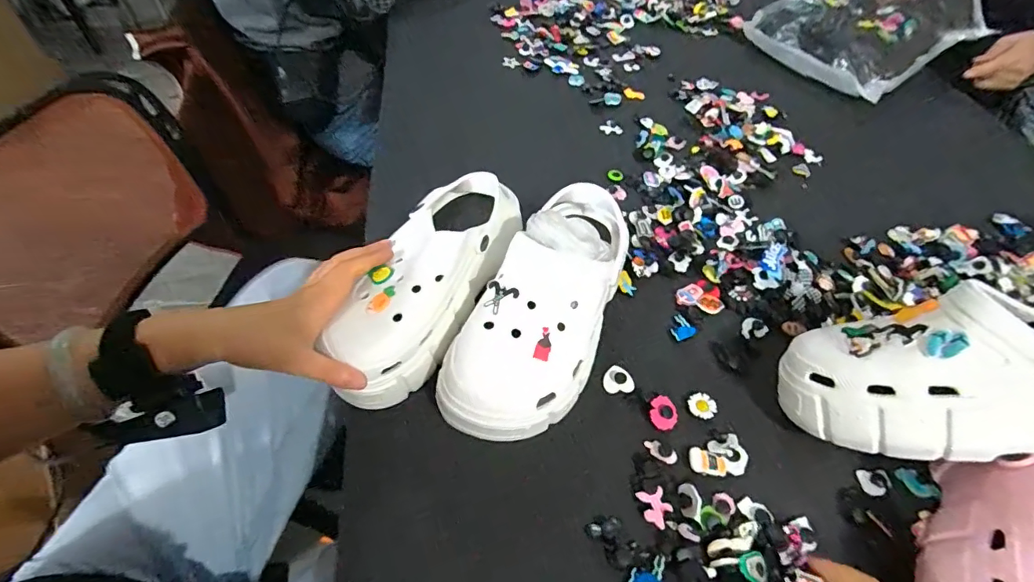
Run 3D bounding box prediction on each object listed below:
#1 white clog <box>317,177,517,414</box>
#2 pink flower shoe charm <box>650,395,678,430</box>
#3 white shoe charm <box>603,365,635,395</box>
[{"bbox_3d":[-0.079,-0.017,0.421,0.090,0.081,0.240,23,60,12],"label":"white clog"},{"bbox_3d":[0.129,0.108,0.420,0.024,0.008,0.029,14,53,5],"label":"pink flower shoe charm"},{"bbox_3d":[0.094,0.082,0.441,0.028,0.009,0.025,-1,53,-6],"label":"white shoe charm"}]

